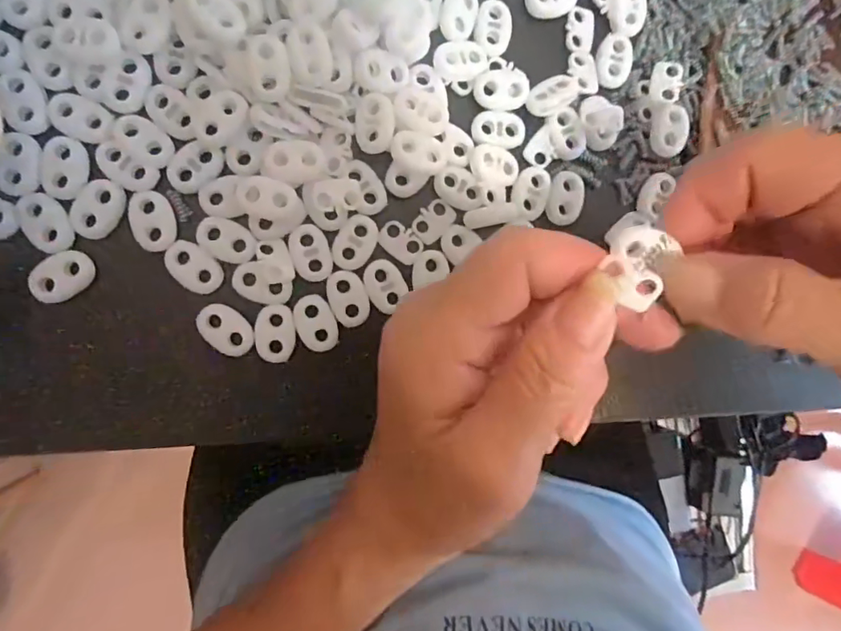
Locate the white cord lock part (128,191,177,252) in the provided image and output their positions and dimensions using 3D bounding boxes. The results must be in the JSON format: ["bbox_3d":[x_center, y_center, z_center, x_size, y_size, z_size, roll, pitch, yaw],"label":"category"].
[{"bbox_3d":[-0.100,-0.035,0.194,0.015,0.004,0.022,-12,94,-8],"label":"white cord lock part"}]

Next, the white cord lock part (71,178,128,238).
[{"bbox_3d":[-0.118,-0.039,0.190,0.016,0.004,0.022,28,88,-9],"label":"white cord lock part"}]

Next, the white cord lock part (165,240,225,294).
[{"bbox_3d":[-0.086,-0.018,0.196,0.022,0.004,0.014,40,86,-8],"label":"white cord lock part"}]

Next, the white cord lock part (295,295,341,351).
[{"bbox_3d":[-0.041,0.003,0.203,0.014,0.004,0.022,-27,96,-7],"label":"white cord lock part"}]

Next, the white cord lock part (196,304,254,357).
[{"bbox_3d":[-0.074,0.005,0.199,0.023,0.004,0.015,36,86,-8],"label":"white cord lock part"}]

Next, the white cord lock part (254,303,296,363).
[{"bbox_3d":[-0.056,0.007,0.201,0.015,0.004,0.022,-5,93,-9],"label":"white cord lock part"}]

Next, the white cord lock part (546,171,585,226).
[{"bbox_3d":[0.061,-0.049,0.220,0.016,0.004,0.022,16,90,-9],"label":"white cord lock part"}]

